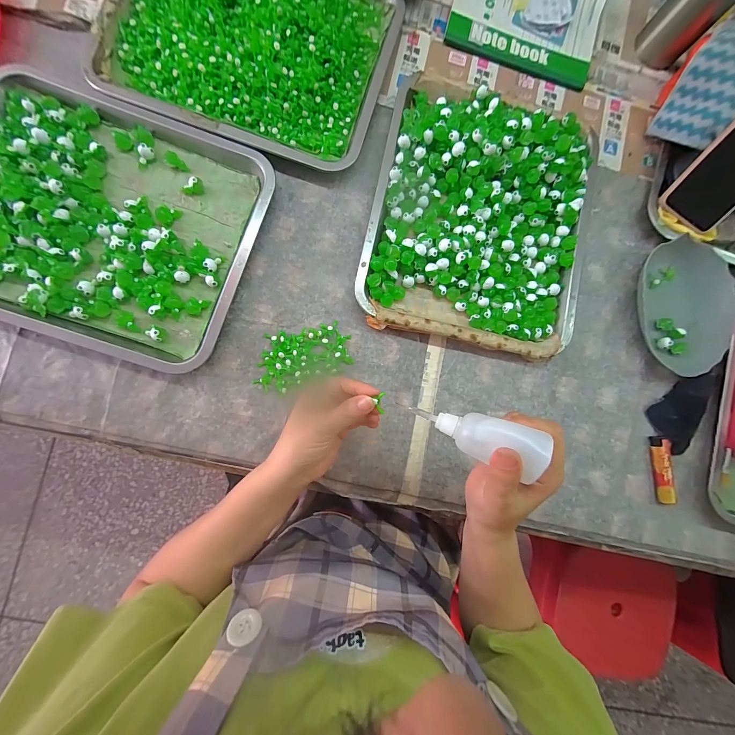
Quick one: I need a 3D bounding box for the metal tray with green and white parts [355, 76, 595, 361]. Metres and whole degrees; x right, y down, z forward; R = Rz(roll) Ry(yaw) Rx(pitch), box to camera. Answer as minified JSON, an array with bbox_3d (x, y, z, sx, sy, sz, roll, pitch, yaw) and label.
[{"bbox_3d":[0.138,-0.177,0.372,0.257,0.037,0.300,12,86,-5],"label":"metal tray with green and white parts"}]

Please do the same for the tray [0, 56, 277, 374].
[{"bbox_3d":[-0.287,-0.159,0.335,0.321,0.022,0.262,19,85,-5],"label":"tray"}]

